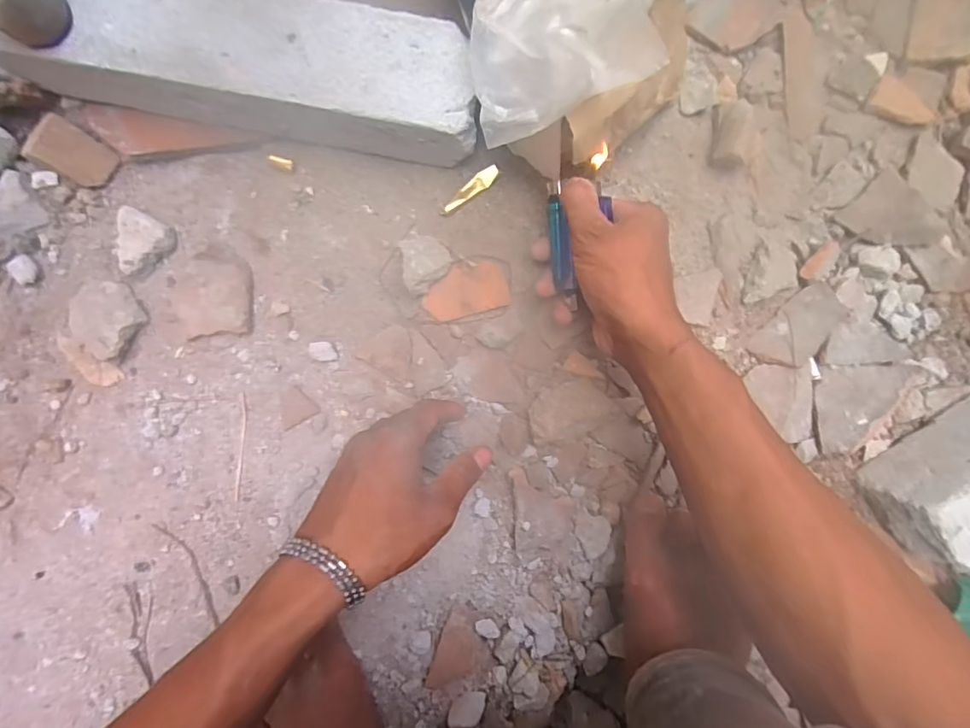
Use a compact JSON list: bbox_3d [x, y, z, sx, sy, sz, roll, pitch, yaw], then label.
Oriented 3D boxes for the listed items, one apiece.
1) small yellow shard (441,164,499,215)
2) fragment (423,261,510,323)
[{"bbox_3d":[-0.012,-0.146,0.428,0.059,0.007,0.014,-44,93,-1],"label":"small yellow shard"},{"bbox_3d":[-0.016,-0.063,0.430,0.071,0.004,0.042,-14,92,-2],"label":"fragment"}]

